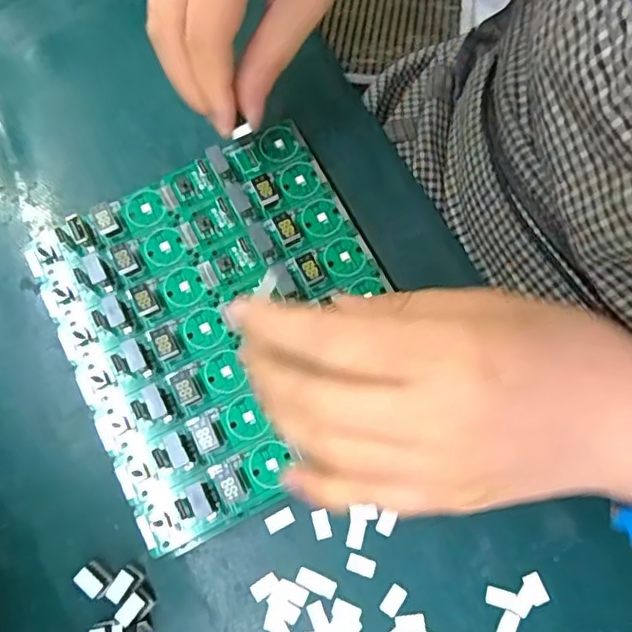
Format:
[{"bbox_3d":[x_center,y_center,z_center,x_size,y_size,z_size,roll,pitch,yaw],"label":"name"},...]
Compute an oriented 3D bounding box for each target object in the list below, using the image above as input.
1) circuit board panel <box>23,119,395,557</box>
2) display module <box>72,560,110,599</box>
[{"bbox_3d":[-0.038,0.000,0.255,0.135,0.011,0.148,-27,75,-7],"label":"circuit board panel"},{"bbox_3d":[-0.090,0.107,0.242,0.013,0.012,0.009,42,79,12],"label":"display module"}]

